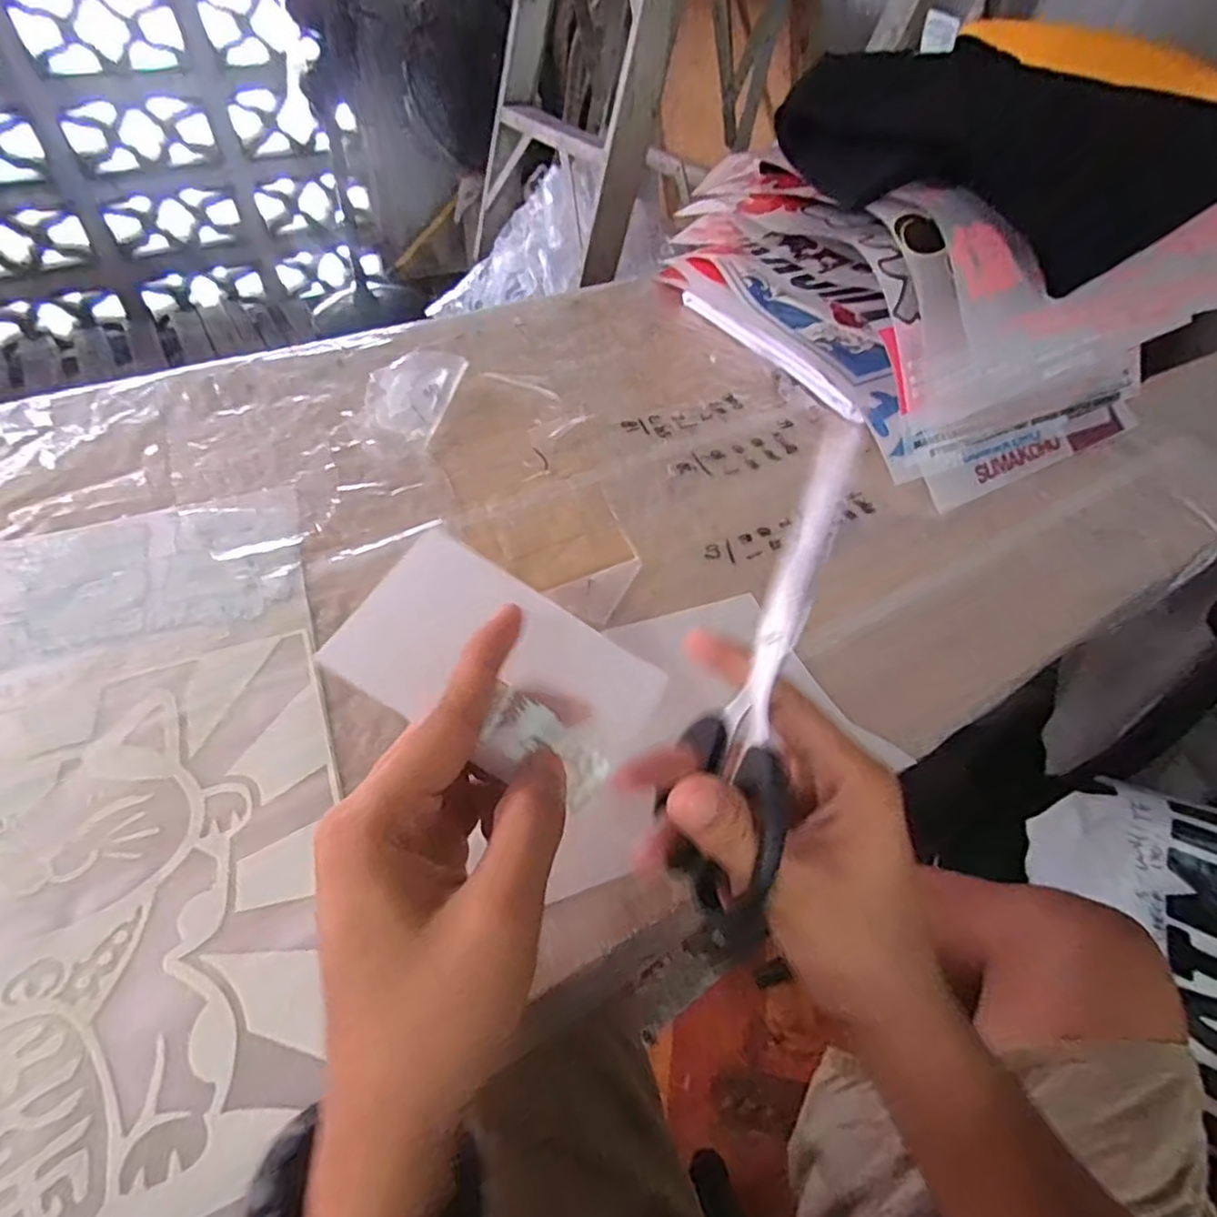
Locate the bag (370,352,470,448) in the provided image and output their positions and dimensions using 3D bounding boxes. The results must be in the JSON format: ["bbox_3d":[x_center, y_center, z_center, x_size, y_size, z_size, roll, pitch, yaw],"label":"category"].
[{"bbox_3d":[-0.161,-0.180,0.529,0.061,0.023,0.109,9,51,2],"label":"bag"}]

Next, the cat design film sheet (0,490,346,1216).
[{"bbox_3d":[-0.261,0.105,0.298,0.252,0.007,0.402,-16,54,-18],"label":"cat design film sheet"}]

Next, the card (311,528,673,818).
[{"bbox_3d":[-0.035,0.022,0.223,0.099,0.007,0.060,36,75,-9],"label":"card"}]

